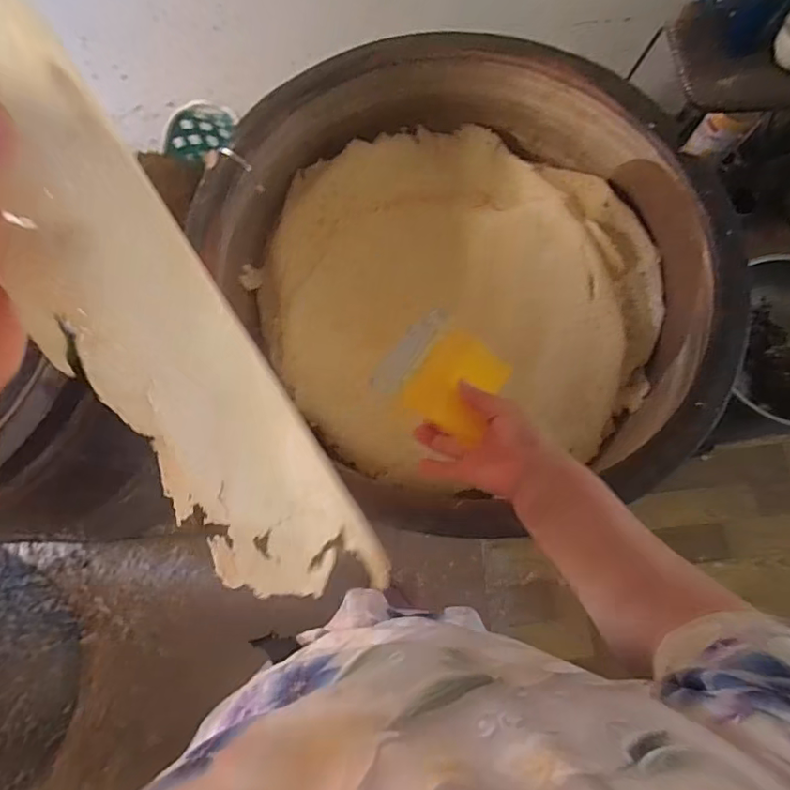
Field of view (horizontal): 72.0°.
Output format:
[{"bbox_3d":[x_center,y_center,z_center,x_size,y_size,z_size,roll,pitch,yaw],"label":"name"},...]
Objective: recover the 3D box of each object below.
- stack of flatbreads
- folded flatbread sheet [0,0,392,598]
[{"bbox_3d":[0.093,-0.161,0.800,0.556,0.078,0.530,-15,75,-6],"label":"stack of flatbreads"},{"bbox_3d":[-0.102,-0.021,0.227,0.023,0.356,0.089,-13,32,28],"label":"folded flatbread sheet"}]

